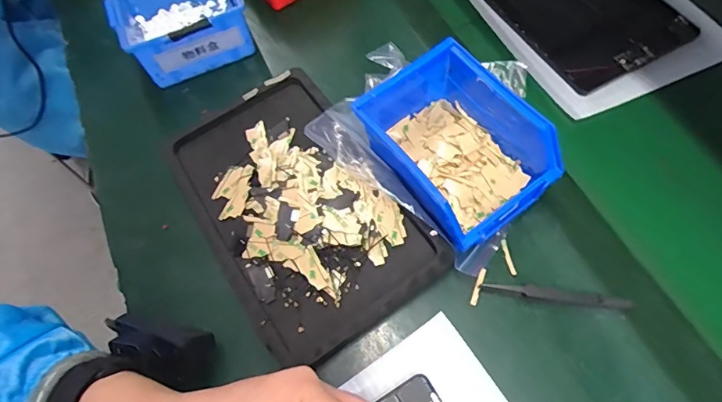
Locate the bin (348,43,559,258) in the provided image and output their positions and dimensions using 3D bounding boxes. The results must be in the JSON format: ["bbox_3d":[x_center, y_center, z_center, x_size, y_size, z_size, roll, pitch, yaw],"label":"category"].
[{"bbox_3d":[0.083,-0.045,0.377,0.127,0.075,0.143,-34,67,-15],"label":"bin"}]

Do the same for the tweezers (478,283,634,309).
[{"bbox_3d":[0.151,0.074,0.346,0.110,0.015,0.008,7,65,4],"label":"tweezers"}]

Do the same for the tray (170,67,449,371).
[{"bbox_3d":[-0.059,-0.001,0.392,0.151,0.029,0.263,-29,66,-15],"label":"tray"}]

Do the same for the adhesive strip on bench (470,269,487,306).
[{"bbox_3d":[0.094,0.069,0.356,0.005,0.004,0.030,20,78,10],"label":"adhesive strip on bench"}]

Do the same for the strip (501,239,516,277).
[{"bbox_3d":[0.121,0.046,0.365,0.006,0.004,0.031,-8,65,-3],"label":"strip"}]

